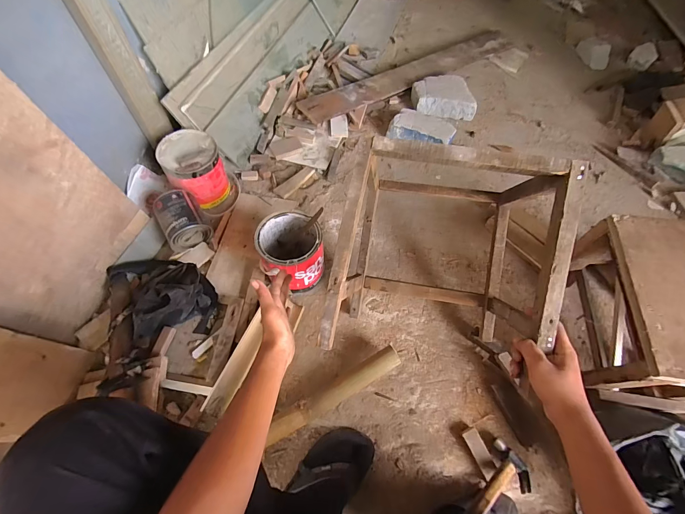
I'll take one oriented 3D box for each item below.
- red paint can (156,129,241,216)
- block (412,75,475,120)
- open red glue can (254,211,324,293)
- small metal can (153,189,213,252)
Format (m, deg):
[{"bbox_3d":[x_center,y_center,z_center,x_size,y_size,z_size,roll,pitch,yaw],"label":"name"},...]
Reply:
[{"bbox_3d":[-0.399,-0.238,0.910,0.164,0.145,0.189,-22,64,-12],"label":"red paint can"},{"bbox_3d":[0.369,-0.584,1.178,0.213,0.074,0.142,2,62,0],"label":"block"},{"bbox_3d":[-0.123,-0.008,0.794,0.146,0.159,0.158,1,59,-1],"label":"open red glue can"},{"bbox_3d":[-0.425,-0.097,0.856,0.111,0.108,0.124,-29,66,-16],"label":"small metal can"}]

